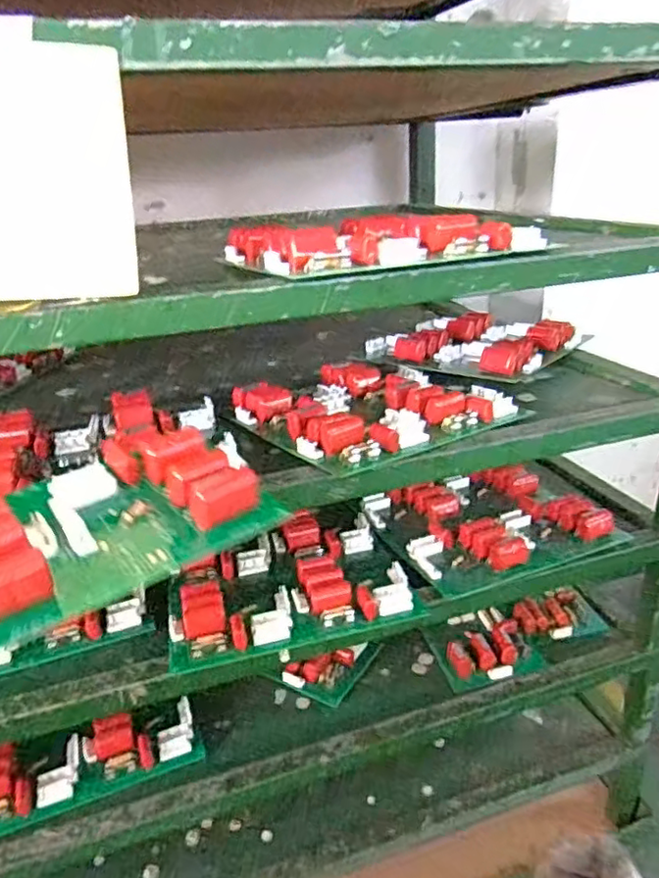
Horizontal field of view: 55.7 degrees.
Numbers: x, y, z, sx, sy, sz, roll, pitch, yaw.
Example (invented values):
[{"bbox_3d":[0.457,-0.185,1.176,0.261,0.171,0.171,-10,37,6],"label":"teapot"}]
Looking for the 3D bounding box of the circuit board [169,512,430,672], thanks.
[{"bbox_3d":[-0.035,0.108,0.478,0.171,0.030,0.134,-9,25,-14],"label":"circuit board"}]

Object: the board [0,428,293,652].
[{"bbox_3d":[-0.112,0.040,0.250,0.166,0.030,0.079,-22,42,-33],"label":"board"}]

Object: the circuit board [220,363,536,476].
[{"bbox_3d":[0.032,-0.025,0.475,0.172,0.030,0.160,-20,29,-33],"label":"circuit board"}]

